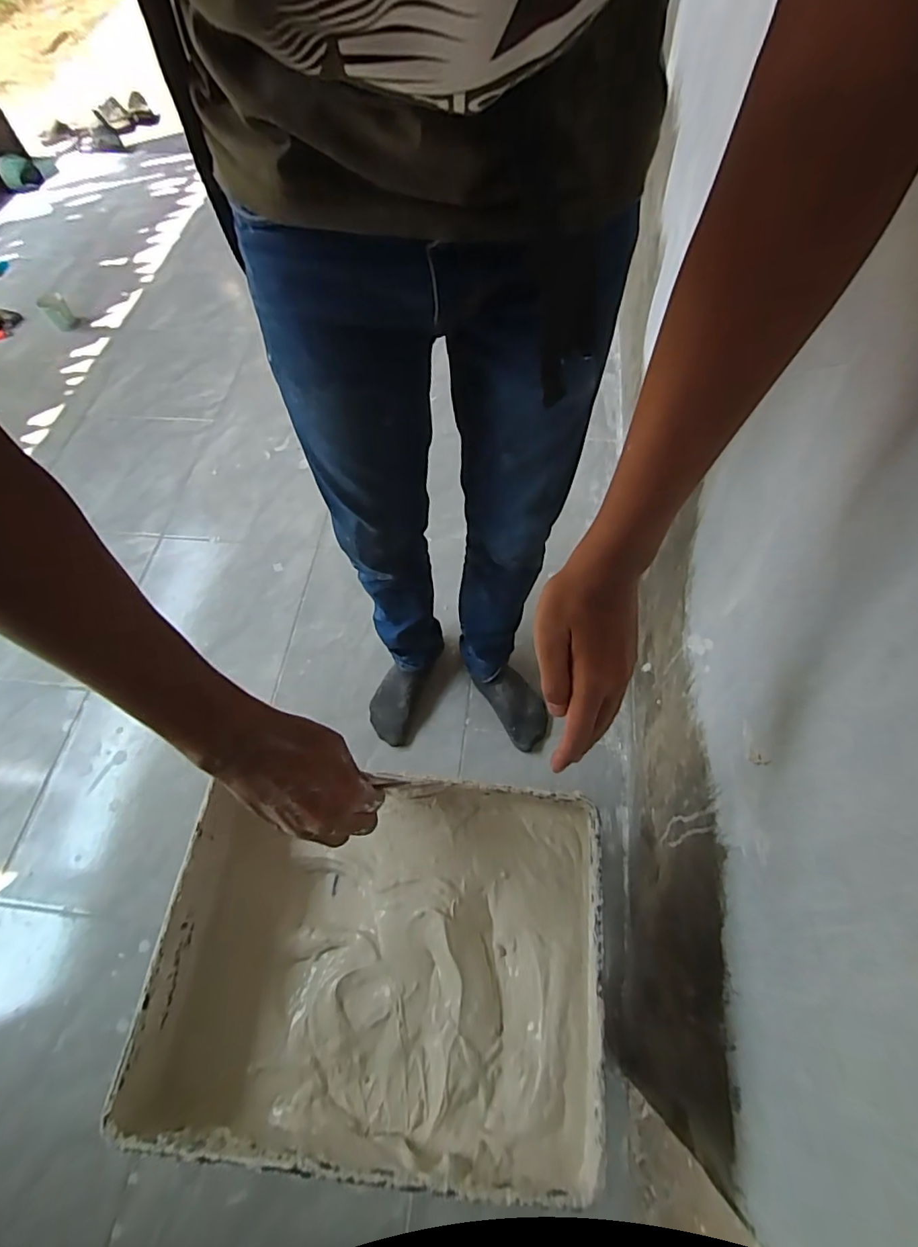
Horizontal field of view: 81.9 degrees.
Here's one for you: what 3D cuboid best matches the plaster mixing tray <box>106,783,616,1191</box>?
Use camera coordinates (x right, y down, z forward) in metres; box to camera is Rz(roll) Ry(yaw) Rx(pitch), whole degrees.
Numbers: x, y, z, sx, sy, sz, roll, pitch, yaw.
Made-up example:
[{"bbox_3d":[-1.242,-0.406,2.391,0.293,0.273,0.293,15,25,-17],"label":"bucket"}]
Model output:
[{"bbox_3d":[-0.061,0.271,0.442,0.348,0.069,0.272,5,62,5],"label":"plaster mixing tray"}]

